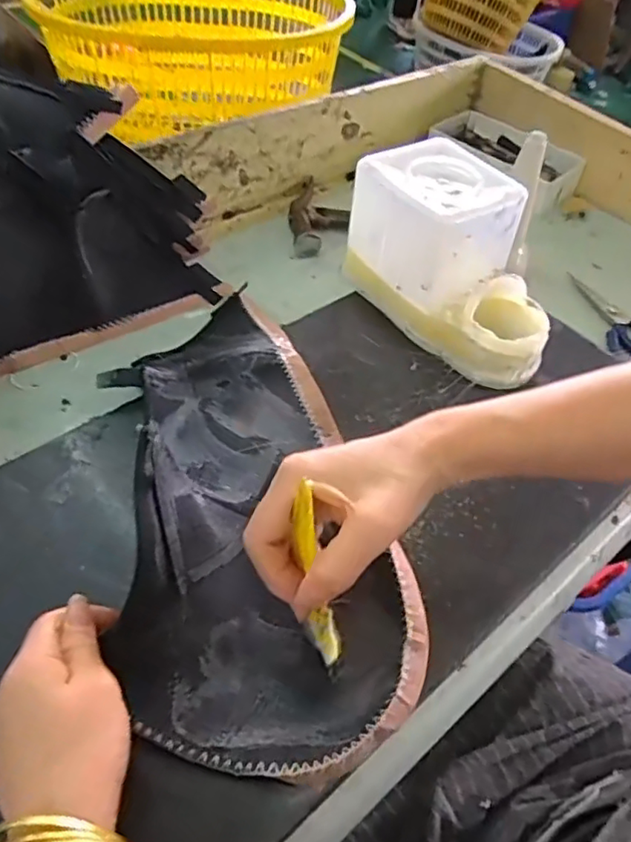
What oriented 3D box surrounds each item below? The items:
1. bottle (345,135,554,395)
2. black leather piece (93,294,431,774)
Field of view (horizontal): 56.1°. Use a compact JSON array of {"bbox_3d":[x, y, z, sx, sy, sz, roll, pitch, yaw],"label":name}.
[{"bbox_3d":[0.124,-0.133,0.519,0.103,0.139,0.198,-28,59,-26],"label":"bottle"},{"bbox_3d":[-0.042,0.017,0.402,0.168,0.101,0.381,-5,50,-10],"label":"black leather piece"}]

